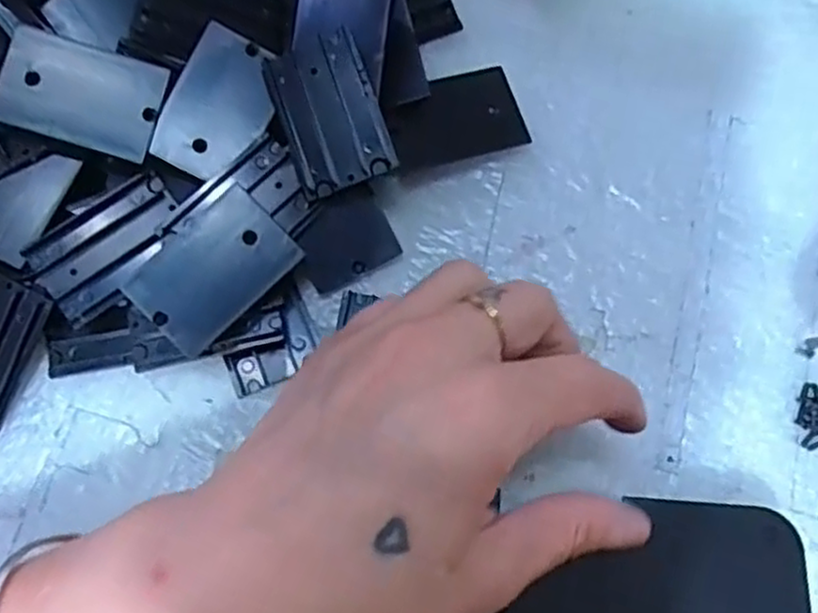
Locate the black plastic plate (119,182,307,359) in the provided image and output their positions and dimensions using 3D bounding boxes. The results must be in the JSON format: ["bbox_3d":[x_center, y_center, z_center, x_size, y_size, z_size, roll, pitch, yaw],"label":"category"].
[{"bbox_3d":[-0.070,-0.013,0.262,0.038,0.005,0.054,43,80,10],"label":"black plastic plate"}]

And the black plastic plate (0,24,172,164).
[{"bbox_3d":[-0.118,-0.076,0.266,0.055,0.006,0.036,17,81,-4],"label":"black plastic plate"}]

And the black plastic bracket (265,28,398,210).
[{"bbox_3d":[-0.029,-0.069,0.270,0.036,0.005,0.054,-20,88,10],"label":"black plastic bracket"}]

